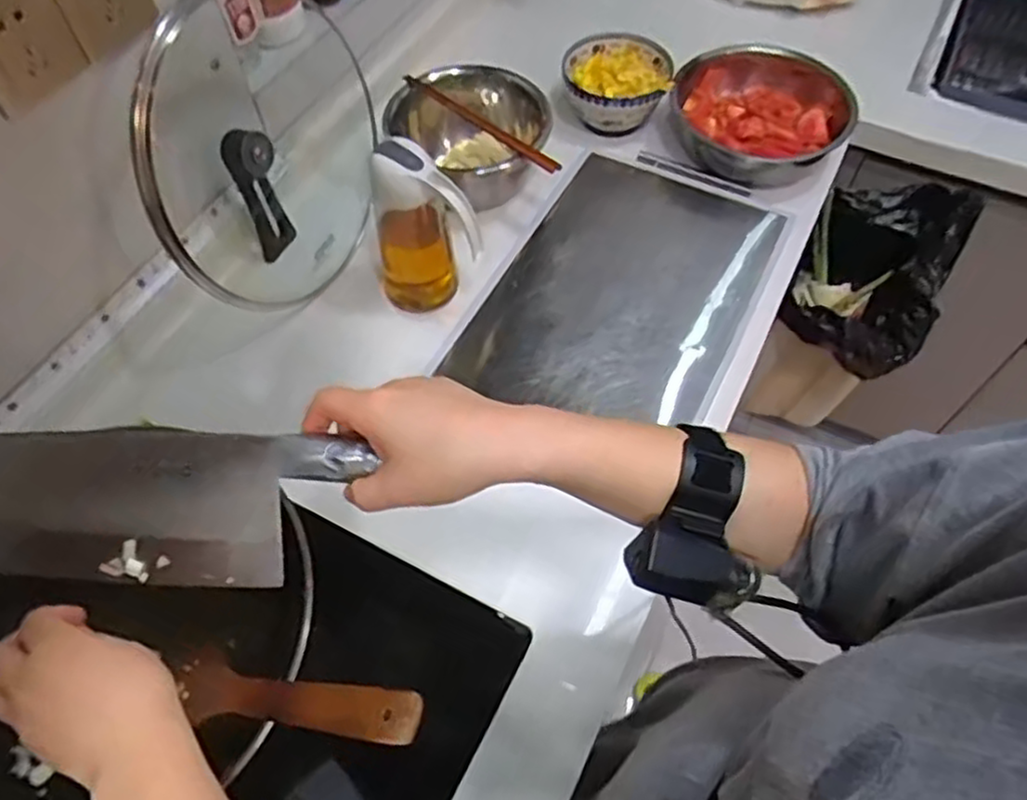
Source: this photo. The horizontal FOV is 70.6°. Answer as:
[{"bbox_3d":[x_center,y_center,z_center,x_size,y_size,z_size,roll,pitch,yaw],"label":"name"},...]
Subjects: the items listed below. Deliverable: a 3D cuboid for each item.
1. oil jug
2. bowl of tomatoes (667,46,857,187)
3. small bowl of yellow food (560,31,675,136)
[{"bbox_3d":[-0.095,-0.177,0.748,0.100,0.179,0.082,-12,59,-7],"label":"oil jug"},{"bbox_3d":[0.305,-0.350,0.917,0.212,0.094,0.201,0,58,0],"label":"bowl of tomatoes"},{"bbox_3d":[0.132,-0.403,0.948,0.134,0.093,0.148,5,58,4],"label":"small bowl of yellow food"}]

